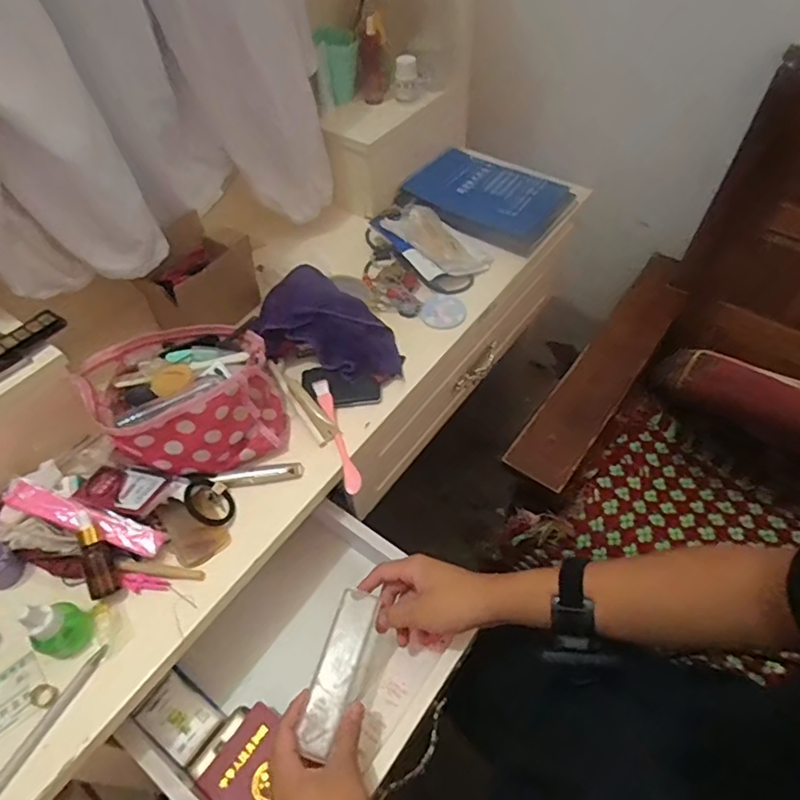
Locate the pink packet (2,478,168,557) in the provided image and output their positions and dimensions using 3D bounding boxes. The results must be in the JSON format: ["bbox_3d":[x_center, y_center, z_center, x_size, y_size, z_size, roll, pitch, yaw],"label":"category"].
[{"bbox_3d":[-0.311,0.115,0.549,0.156,0.020,0.027,21,54,0],"label":"pink packet"}]

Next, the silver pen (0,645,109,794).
[{"bbox_3d":[-0.302,0.273,0.474,0.015,0.011,0.135,19,55,15],"label":"silver pen"}]

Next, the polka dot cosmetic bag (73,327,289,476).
[{"bbox_3d":[-0.229,-0.008,0.609,0.173,0.083,0.166,-26,56,-18],"label":"polka dot cosmetic bag"}]

